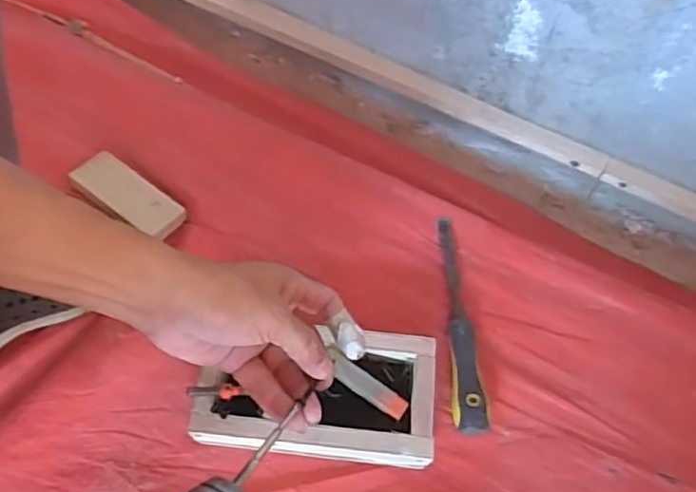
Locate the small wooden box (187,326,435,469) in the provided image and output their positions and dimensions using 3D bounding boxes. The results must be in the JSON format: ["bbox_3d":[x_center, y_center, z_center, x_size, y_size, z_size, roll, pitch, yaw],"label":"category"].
[{"bbox_3d":[-0.028,0.136,0.585,0.209,0.054,0.111,4,60,1],"label":"small wooden box"}]

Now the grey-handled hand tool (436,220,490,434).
[{"bbox_3d":[0.112,0.070,0.649,0.032,0.031,0.234,0,60,-1],"label":"grey-handled hand tool"}]

